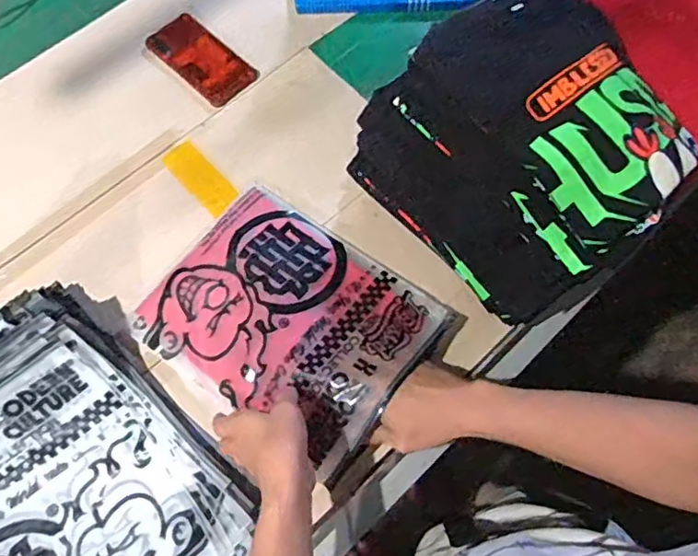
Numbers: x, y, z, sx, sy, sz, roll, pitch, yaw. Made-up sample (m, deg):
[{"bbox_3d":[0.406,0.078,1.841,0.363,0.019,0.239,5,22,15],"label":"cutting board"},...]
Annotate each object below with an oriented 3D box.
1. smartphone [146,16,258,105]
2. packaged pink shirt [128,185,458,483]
[{"bbox_3d":[-0.210,-0.310,0.829,0.158,0.008,0.078,40,73,15],"label":"smartphone"},{"bbox_3d":[-0.073,0.046,0.675,0.300,0.030,0.246,34,74,21],"label":"packaged pink shirt"}]

